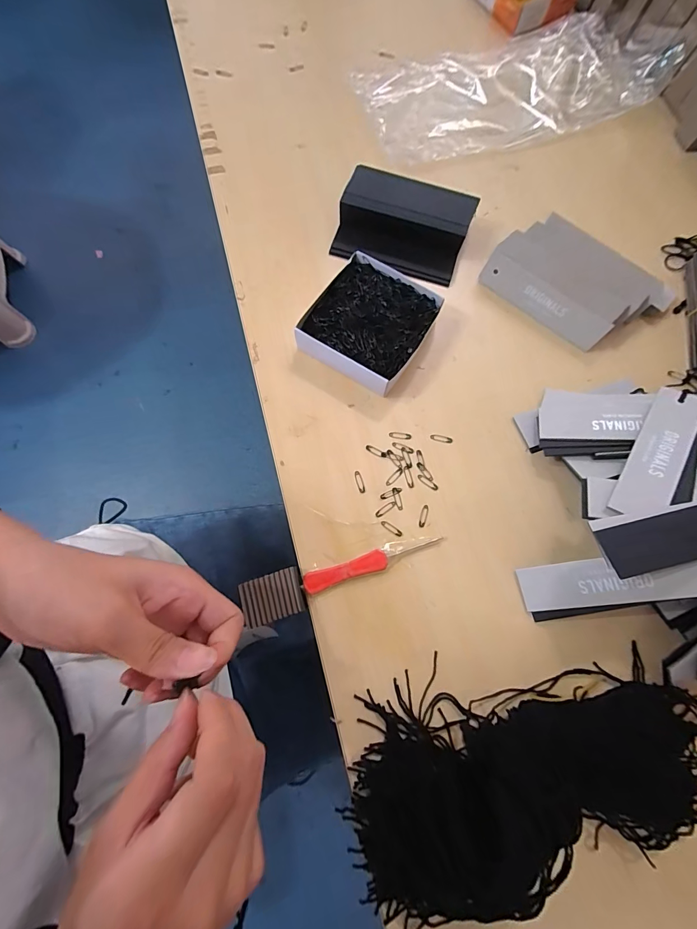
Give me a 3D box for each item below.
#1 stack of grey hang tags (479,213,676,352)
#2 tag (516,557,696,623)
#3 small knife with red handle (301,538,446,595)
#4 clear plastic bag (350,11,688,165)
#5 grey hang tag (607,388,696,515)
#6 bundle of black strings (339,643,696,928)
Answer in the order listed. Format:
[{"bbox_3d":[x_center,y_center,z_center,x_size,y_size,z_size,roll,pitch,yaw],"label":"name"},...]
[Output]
[{"bbox_3d":[0.219,-0.178,0.353,0.166,0.040,0.097,37,76,8],"label":"stack of grey hang tags"},{"bbox_3d":[0.188,0.083,0.255,0.124,0.004,0.036,-19,74,27],"label":"tag"},{"bbox_3d":[0.019,0.075,0.284,0.110,0.006,0.015,-18,76,-7],"label":"small knife with red handle"},{"bbox_3d":[0.202,-0.459,0.439,0.370,0.028,0.163,-17,75,-7],"label":"clear plastic bag"},{"bbox_3d":[0.227,-0.009,0.267,0.033,0.005,0.123,29,66,29],"label":"grey hang tag"},{"bbox_3d":[0.126,0.196,0.230,0.254,0.051,0.128,-13,75,-6],"label":"bundle of black strings"}]

